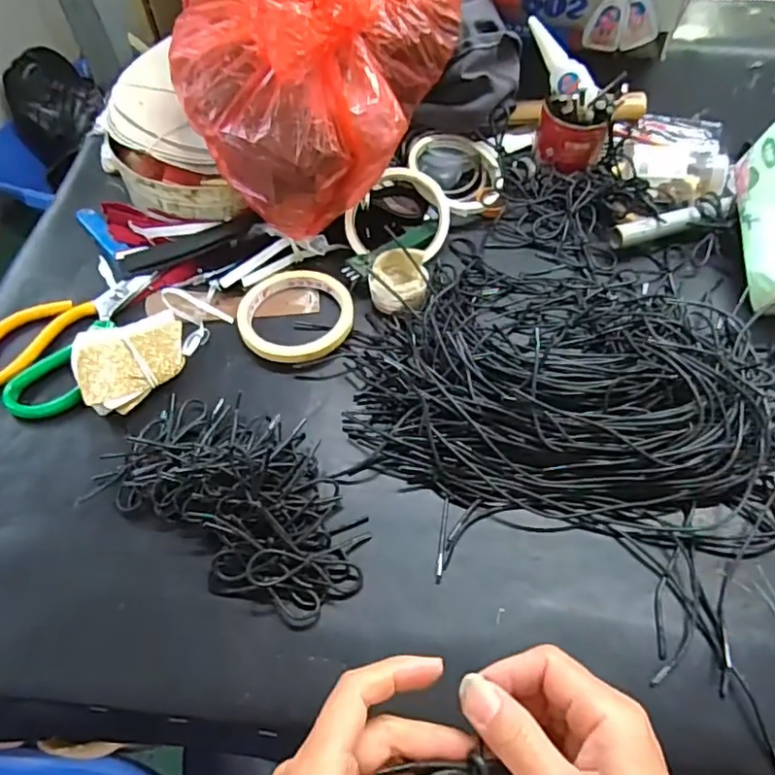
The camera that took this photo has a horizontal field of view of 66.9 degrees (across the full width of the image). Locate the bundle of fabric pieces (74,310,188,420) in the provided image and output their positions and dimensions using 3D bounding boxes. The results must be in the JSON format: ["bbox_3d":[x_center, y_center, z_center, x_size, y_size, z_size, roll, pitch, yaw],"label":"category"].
[{"bbox_3d":[-0.195,-0.019,0.453,0.077,0.030,0.069,-21,61,-12],"label":"bundle of fabric pieces"}]

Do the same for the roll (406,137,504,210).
[{"bbox_3d":[0.067,-0.210,0.556,0.086,0.030,0.090,0,58,0],"label":"roll"}]

